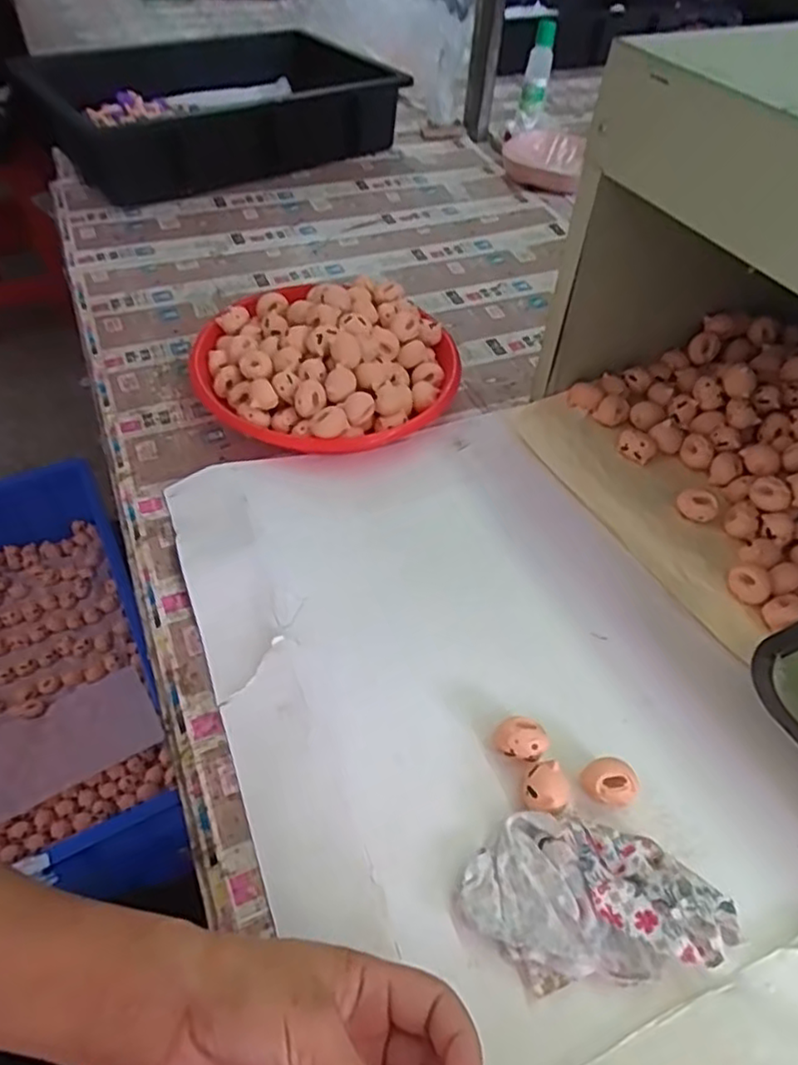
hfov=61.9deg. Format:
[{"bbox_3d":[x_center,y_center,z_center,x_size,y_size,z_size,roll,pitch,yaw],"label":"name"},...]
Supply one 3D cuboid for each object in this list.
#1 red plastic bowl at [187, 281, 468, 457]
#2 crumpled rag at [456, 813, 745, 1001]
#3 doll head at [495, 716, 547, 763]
[{"bbox_3d":[-0.064,-0.156,0.596,0.207,0.061,0.205,1,50,-1],"label":"red plastic bowl"},{"bbox_3d":[0.103,0.192,0.342,0.136,0.016,0.075,7,50,4],"label":"crumpled rag"},{"bbox_3d":[0.073,0.126,0.399,0.030,0.027,0.021,12,51,9],"label":"doll head"}]

